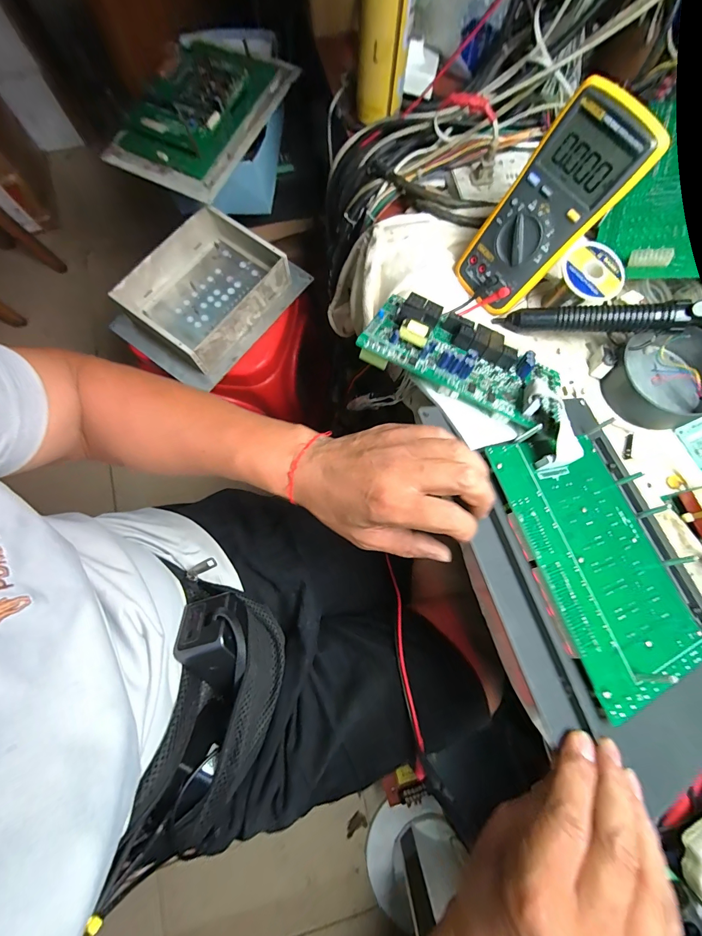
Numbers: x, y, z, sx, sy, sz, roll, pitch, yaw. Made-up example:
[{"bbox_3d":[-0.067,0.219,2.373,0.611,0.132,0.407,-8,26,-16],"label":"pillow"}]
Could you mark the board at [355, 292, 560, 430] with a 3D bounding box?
[{"bbox_3d":[0.110,-0.104,0.332,0.187,0.026,0.105,26,57,-2],"label":"board"}]

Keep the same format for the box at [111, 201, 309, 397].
[{"bbox_3d":[-0.245,-0.304,0.619,0.201,0.095,0.302,39,79,8],"label":"box"}]

